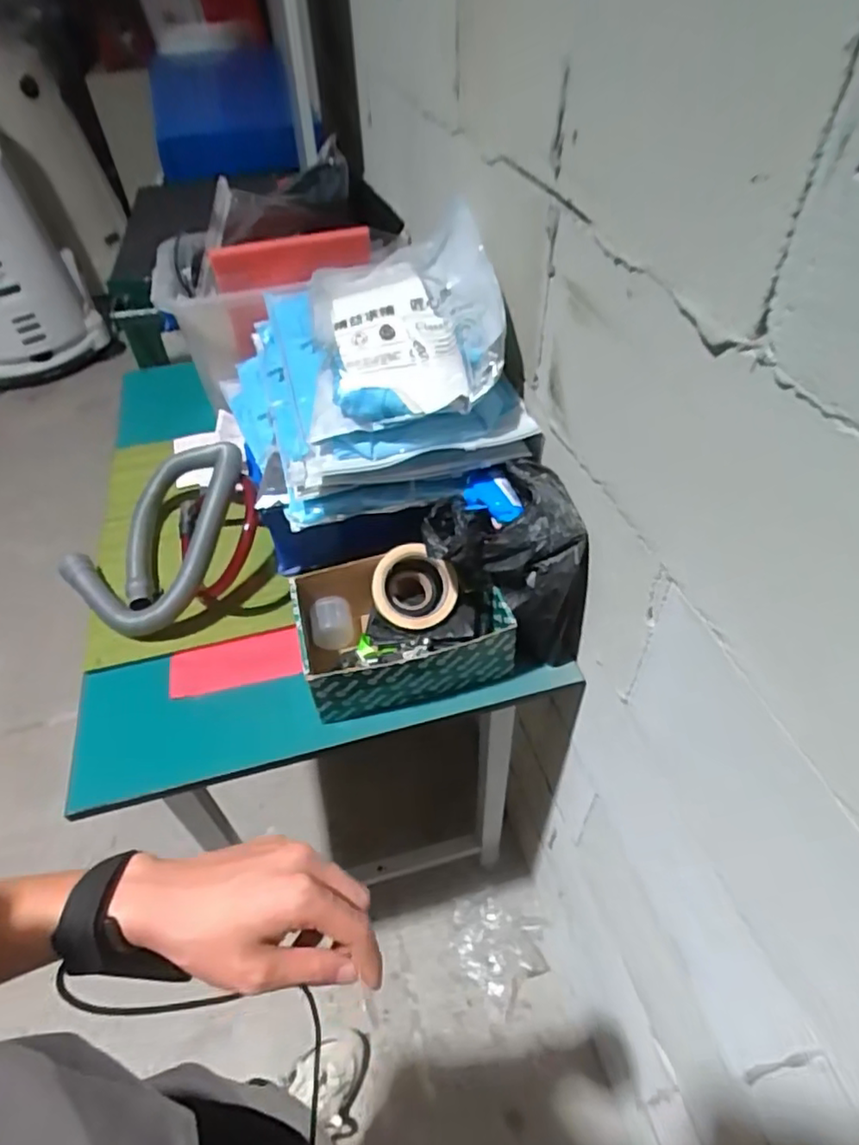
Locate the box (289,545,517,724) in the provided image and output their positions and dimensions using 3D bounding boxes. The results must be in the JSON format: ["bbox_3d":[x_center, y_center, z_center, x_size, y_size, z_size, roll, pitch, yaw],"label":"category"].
[{"bbox_3d":[-0.035,0.067,0.780,0.235,0.108,0.167,-13,47,-10],"label":"box"}]

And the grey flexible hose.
[{"bbox_3d":[-0.389,-0.072,0.894,0.209,0.142,0.293,19,50,19],"label":"grey flexible hose"}]

